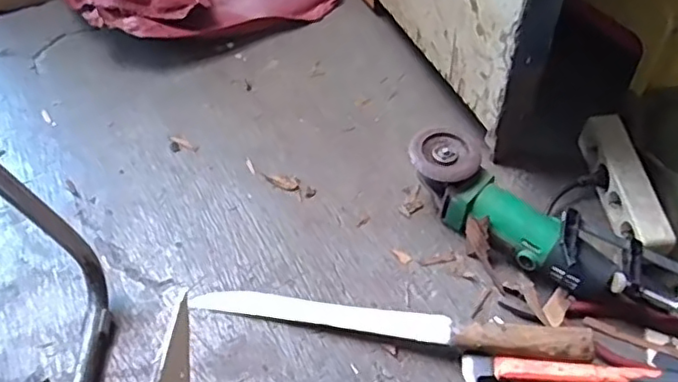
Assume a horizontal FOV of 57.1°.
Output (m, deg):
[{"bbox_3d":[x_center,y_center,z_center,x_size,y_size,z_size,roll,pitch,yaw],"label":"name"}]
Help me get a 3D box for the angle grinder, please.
[{"bbox_3d":[0.201,0.027,0.738,0.266,0.086,0.081,34,61,21],"label":"angle grinder"}]

